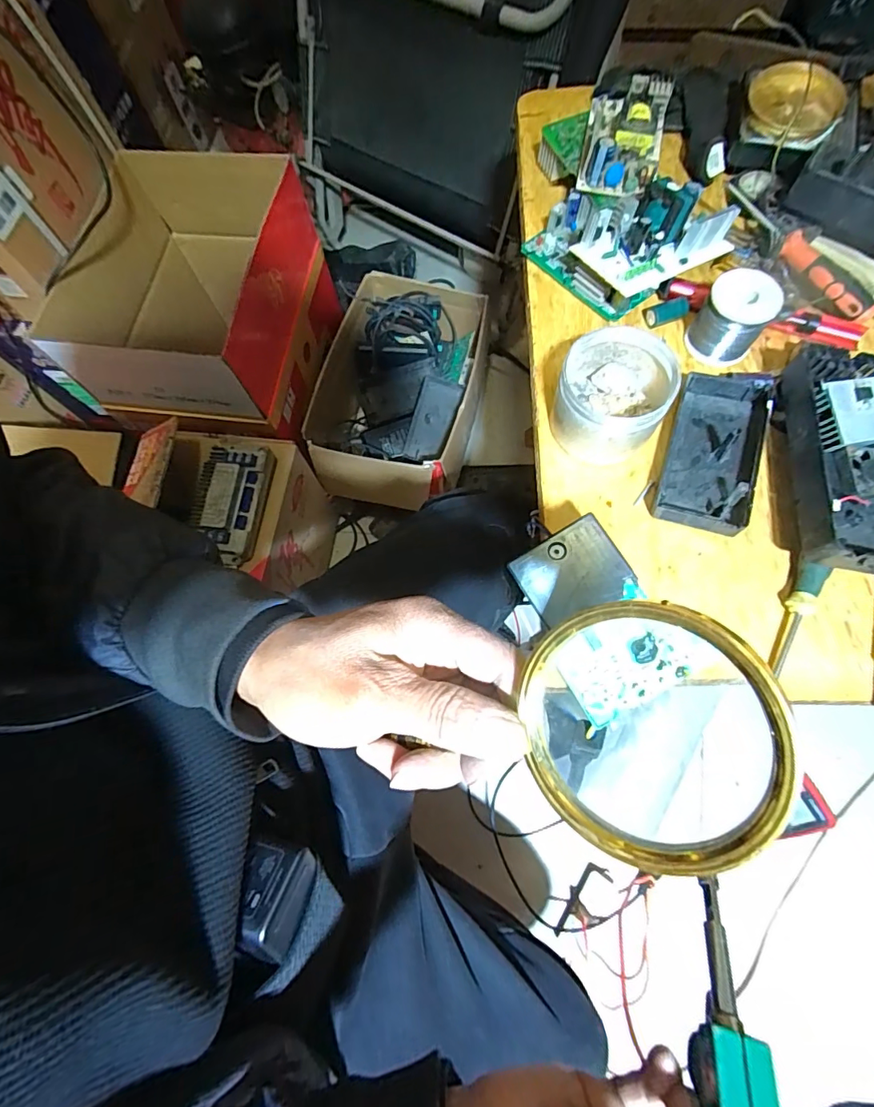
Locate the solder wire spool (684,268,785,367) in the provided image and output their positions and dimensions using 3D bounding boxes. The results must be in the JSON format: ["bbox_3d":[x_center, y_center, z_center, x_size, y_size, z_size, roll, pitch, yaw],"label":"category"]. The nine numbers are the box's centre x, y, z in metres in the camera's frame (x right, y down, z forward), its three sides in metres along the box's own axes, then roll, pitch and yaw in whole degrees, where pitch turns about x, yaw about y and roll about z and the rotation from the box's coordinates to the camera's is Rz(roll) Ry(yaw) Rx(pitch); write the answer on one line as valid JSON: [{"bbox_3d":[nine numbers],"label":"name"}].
[{"bbox_3d":[0.245,-0.195,0.401,0.052,0.057,0.042,29,75,11],"label":"solder wire spool"}]

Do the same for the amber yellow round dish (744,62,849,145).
[{"bbox_3d":[0.333,-0.420,0.451,0.082,0.024,0.085,-1,72,2],"label":"amber yellow round dish"}]

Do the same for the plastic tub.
[{"bbox_3d":[0.134,-0.121,0.376,0.081,0.062,0.087,-1,72,2],"label":"plastic tub"}]

